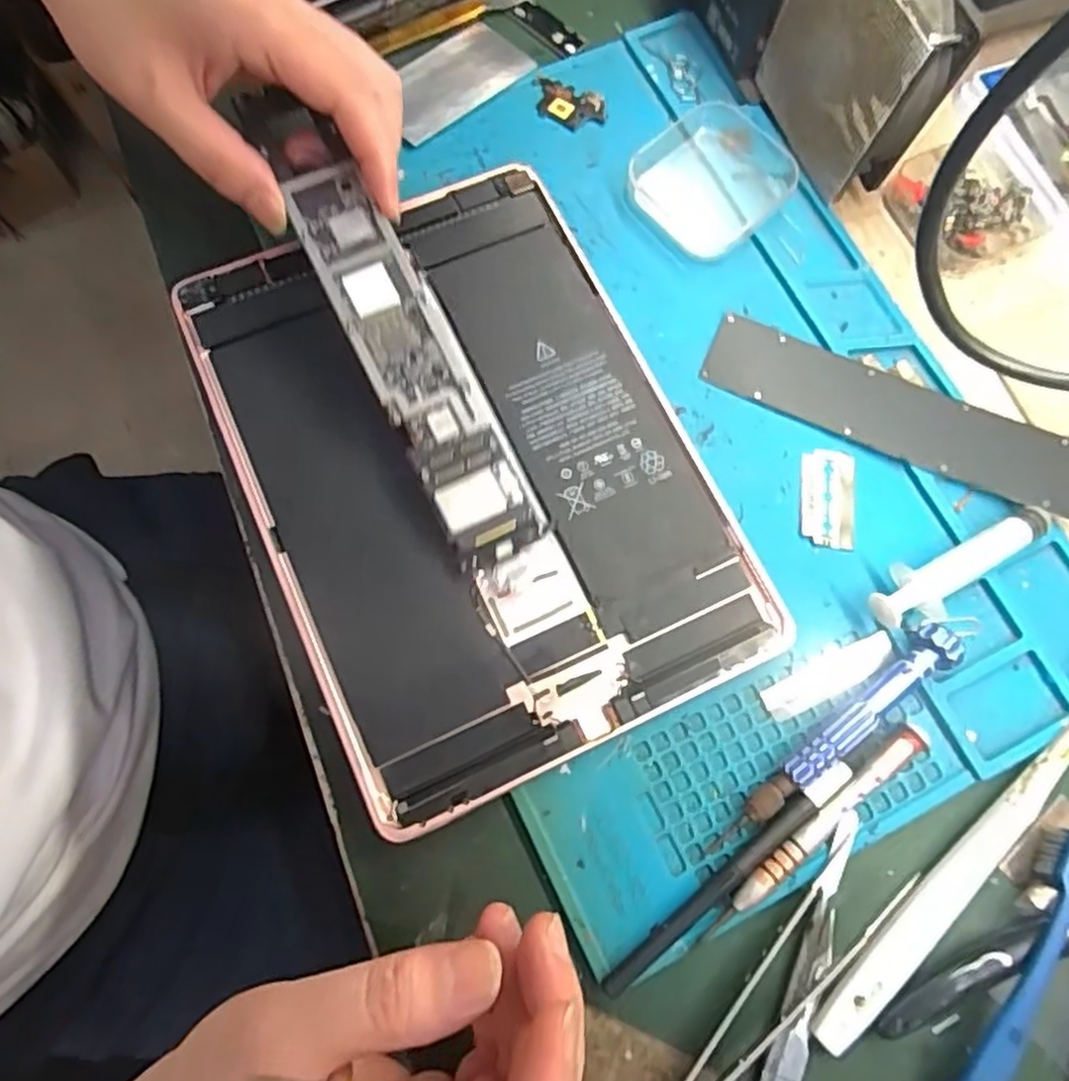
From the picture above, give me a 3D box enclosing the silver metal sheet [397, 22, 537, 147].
[{"bbox_3d":[-0.042,-0.233,0.352,0.080,0.005,0.048,-40,79,-11],"label":"silver metal sheet"}]

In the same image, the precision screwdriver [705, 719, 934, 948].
[{"bbox_3d":[0.102,0.104,0.255,0.108,0.008,0.009,-38,78,-10],"label":"precision screwdriver"}]

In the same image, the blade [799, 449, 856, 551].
[{"bbox_3d":[0.123,-0.018,0.294,0.023,0.004,0.043,7,74,1],"label":"blade"}]

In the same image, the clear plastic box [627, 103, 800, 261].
[{"bbox_3d":[0.085,-0.171,0.329,0.075,0.015,0.062,-40,78,-11],"label":"clear plastic box"}]

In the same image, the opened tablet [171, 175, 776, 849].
[{"bbox_3d":[-0.026,-0.032,0.290,0.176,0.012,0.248,-24,76,-7],"label":"opened tablet"}]

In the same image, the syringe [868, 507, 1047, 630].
[{"bbox_3d":[0.168,0.011,0.279,0.079,0.016,0.024,-28,76,-8],"label":"syringe"}]

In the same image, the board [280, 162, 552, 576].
[{"bbox_3d":[-0.049,-0.070,0.281,0.034,0.007,0.173,-27,87,-8],"label":"board"}]

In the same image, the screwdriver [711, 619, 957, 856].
[{"bbox_3d":[0.111,0.074,0.259,0.117,0.018,0.015,-38,78,-10],"label":"screwdriver"}]

